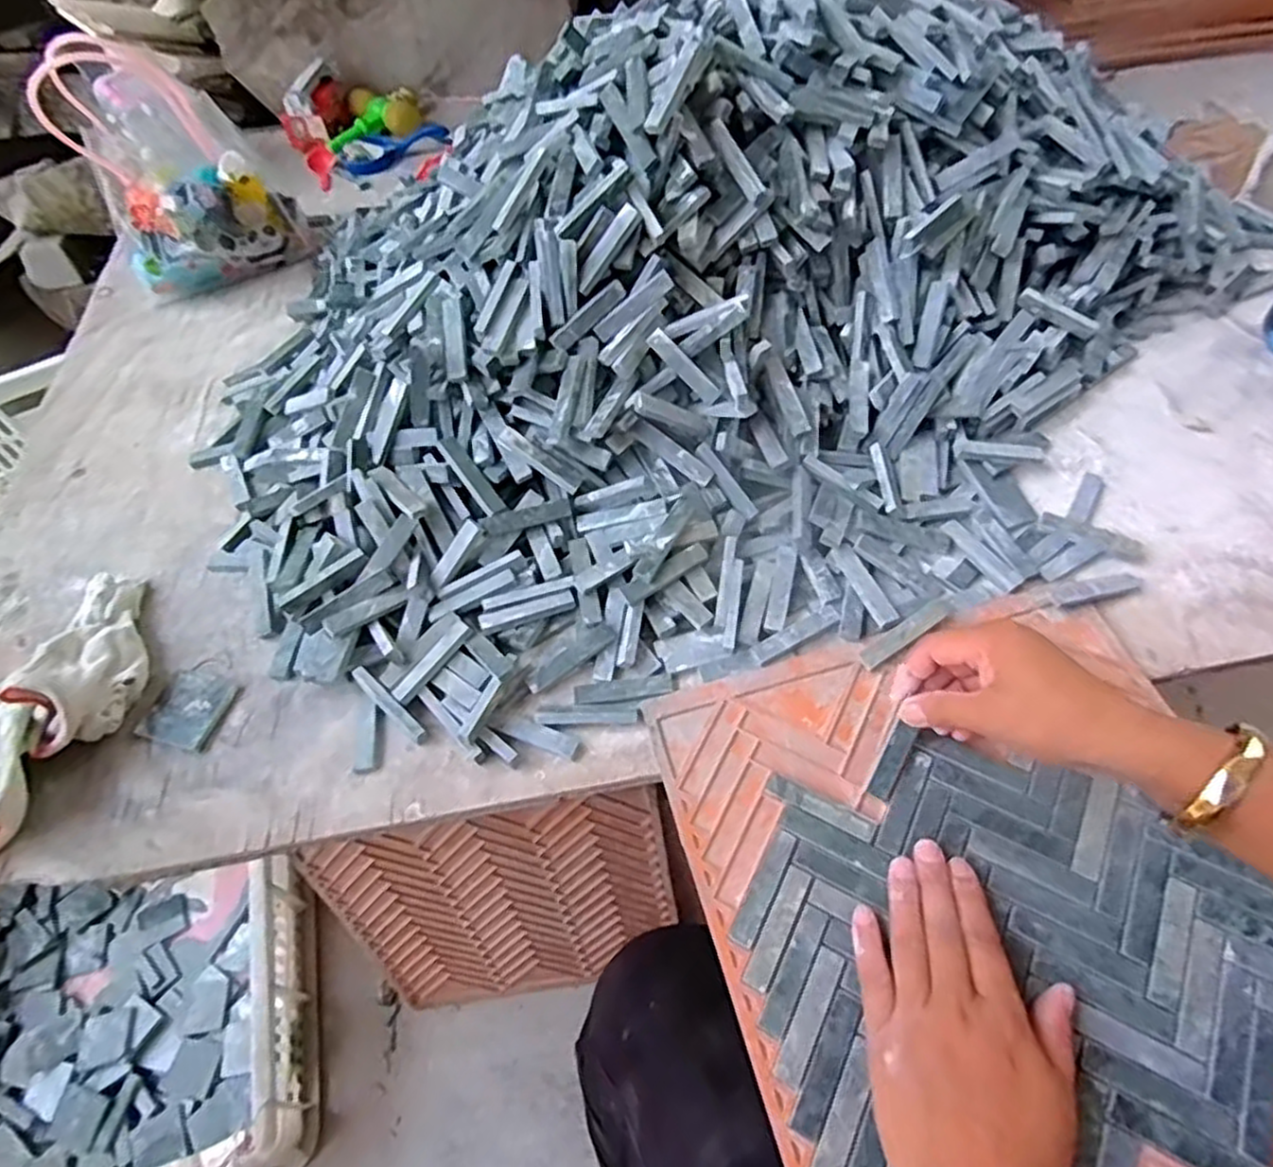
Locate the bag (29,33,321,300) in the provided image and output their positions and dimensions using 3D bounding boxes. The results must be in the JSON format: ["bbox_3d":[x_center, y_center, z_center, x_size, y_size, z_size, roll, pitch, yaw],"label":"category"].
[{"bbox_3d":[-0.410,-0.371,0.669,0.163,0.193,0.071,-25,58,-12],"label":"bag"}]

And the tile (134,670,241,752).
[{"bbox_3d":[-0.284,0.080,0.465,0.047,0.008,0.048,11,49,11],"label":"tile"}]

